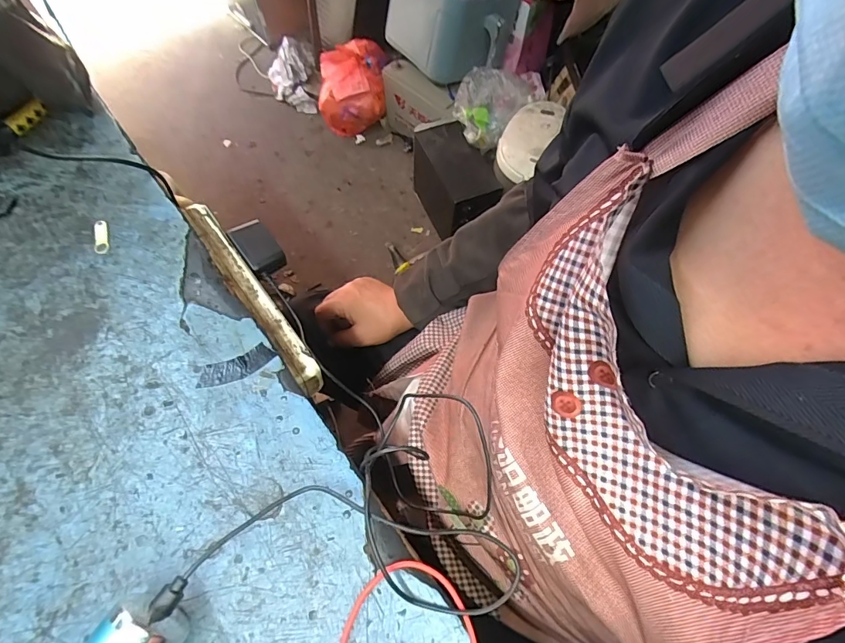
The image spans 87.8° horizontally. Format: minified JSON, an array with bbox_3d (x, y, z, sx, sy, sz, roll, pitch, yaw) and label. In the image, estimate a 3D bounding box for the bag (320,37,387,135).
[{"bbox_3d":[-0.236,-0.811,1.481,0.233,0.163,0.274,-6,65,-5],"label":"bag"}]

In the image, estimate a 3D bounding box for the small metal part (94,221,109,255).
[{"bbox_3d":[-0.274,-0.073,0.375,0.012,0.004,0.033,-16,66,-10],"label":"small metal part"}]

